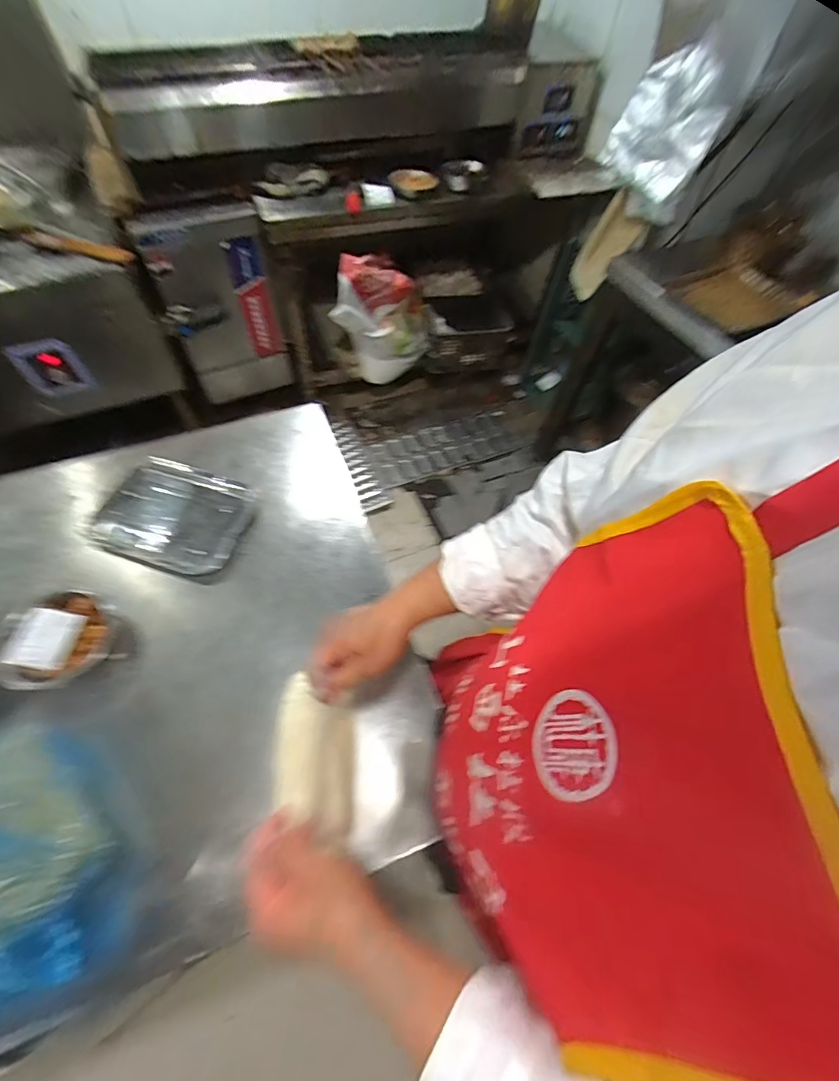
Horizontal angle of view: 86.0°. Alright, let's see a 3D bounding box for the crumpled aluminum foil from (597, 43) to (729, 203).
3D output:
[{"bbox_3d":[0.614,-1.015,1.102,0.235,0.268,0.060,43,56,0],"label":"crumpled aluminum foil"}]

